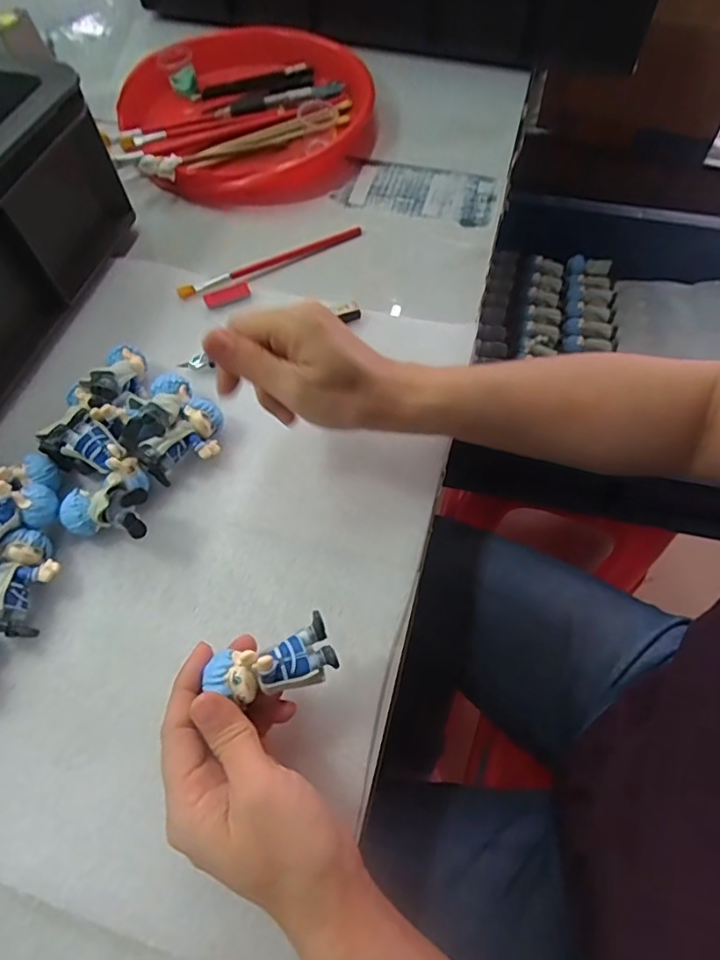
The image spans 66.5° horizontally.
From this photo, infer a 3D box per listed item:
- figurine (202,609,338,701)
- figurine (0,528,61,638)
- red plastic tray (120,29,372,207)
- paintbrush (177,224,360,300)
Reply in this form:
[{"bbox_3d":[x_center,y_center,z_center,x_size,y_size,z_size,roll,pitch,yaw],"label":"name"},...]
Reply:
[{"bbox_3d":[-0.040,0.084,0.257,0.058,0.018,0.027,-11,60,-21],"label":"figurine"},{"bbox_3d":[-0.193,0.059,0.320,0.031,0.029,0.058,-4,61,0],"label":"figurine"},{"bbox_3d":[-0.114,-0.376,0.555,0.254,0.039,0.252,17,63,12],"label":"red plastic tray"},{"bbox_3d":[-0.073,-0.189,0.466,0.166,0.012,0.014,-28,63,-13],"label":"paintbrush"}]

